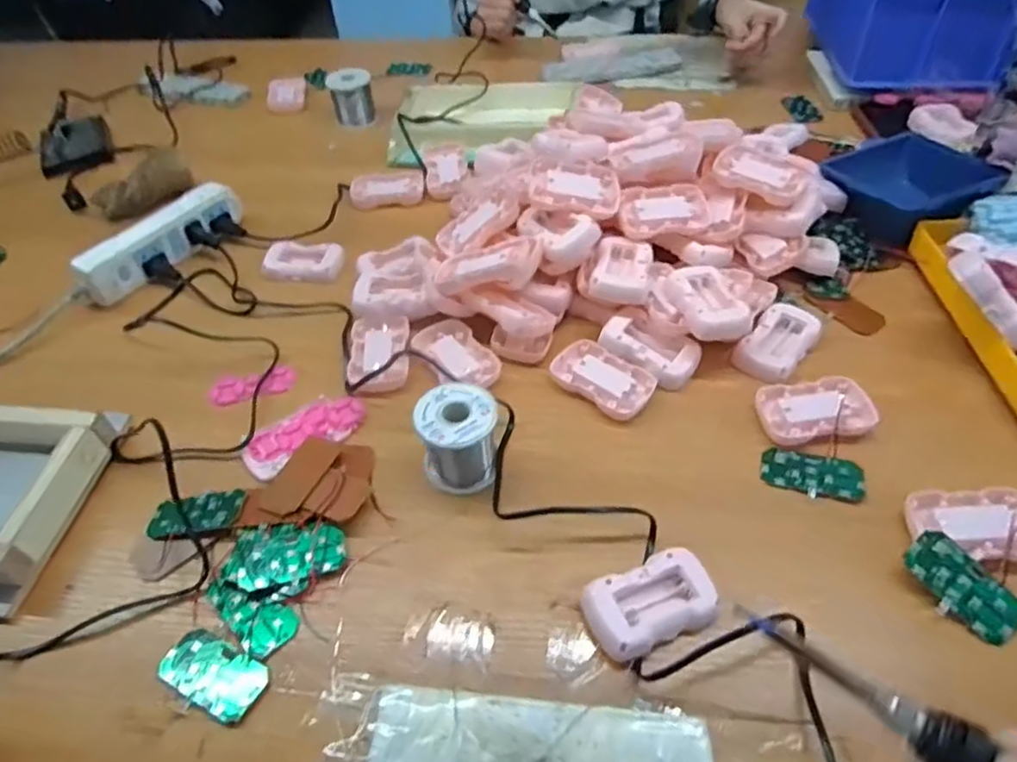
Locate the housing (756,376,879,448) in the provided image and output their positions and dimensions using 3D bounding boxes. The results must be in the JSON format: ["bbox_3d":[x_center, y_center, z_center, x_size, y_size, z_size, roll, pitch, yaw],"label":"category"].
[{"bbox_3d":[0.250,0.022,0.530,0.091,0.016,0.055,-8,48,-3],"label":"housing"}]

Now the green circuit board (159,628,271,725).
[{"bbox_3d":[-0.192,0.190,0.426,0.073,0.004,0.037,20,53,21],"label":"green circuit board"}]

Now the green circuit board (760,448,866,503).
[{"bbox_3d":[0.235,0.071,0.505,0.072,0.004,0.037,10,50,13],"label":"green circuit board"}]

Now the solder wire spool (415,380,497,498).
[{"bbox_3d":[-0.038,0.045,0.510,0.061,0.067,0.058,-2,48,2],"label":"solder wire spool"}]

